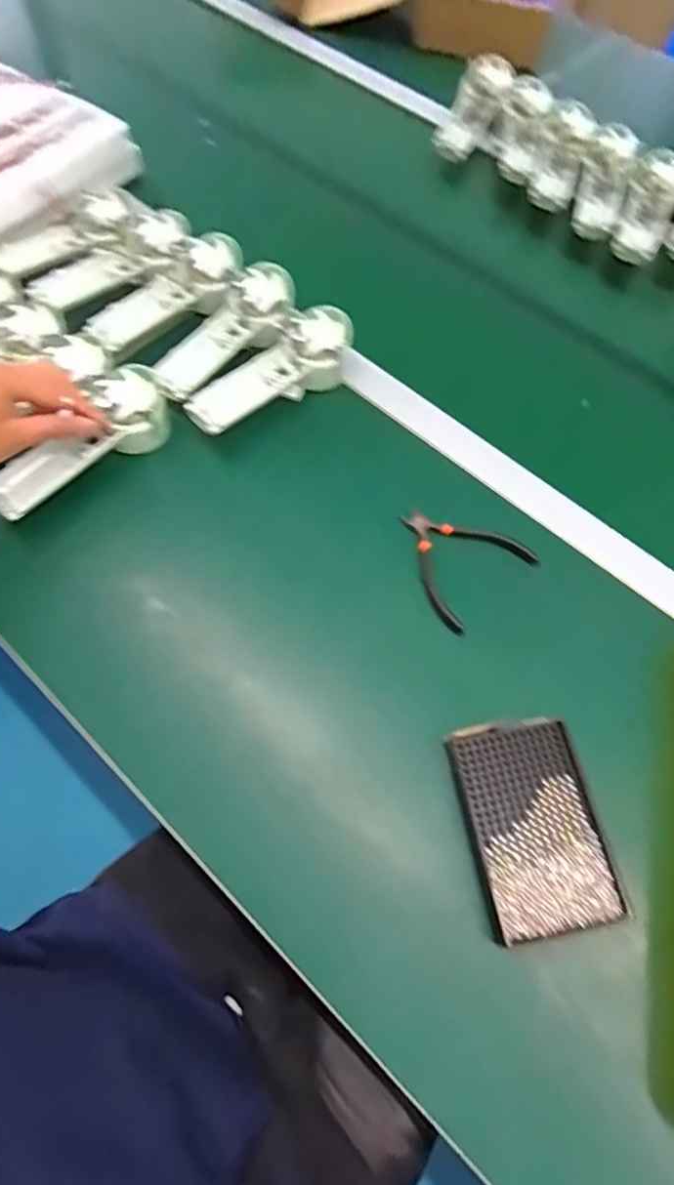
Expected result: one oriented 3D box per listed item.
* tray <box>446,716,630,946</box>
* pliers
[{"bbox_3d":[0.137,0.162,0.395,0.089,0.010,0.135,-9,66,-6],"label":"tray"},{"bbox_3d":[0.105,-0.034,0.490,0.105,0.017,0.106,-40,73,-18],"label":"pliers"}]

